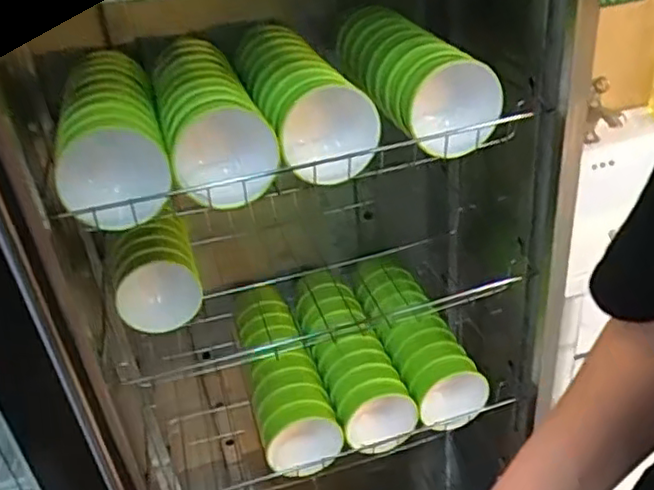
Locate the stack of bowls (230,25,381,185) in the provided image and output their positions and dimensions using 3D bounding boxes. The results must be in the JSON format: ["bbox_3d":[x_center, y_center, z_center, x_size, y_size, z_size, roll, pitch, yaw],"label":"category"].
[{"bbox_3d":[-0.035,-0.194,0.831,0.113,0.103,0.348,-14,34,-11],"label":"stack of bowls"}]

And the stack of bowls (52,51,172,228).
[{"bbox_3d":[-0.263,-0.142,0.786,0.122,0.099,0.333,-14,35,-11],"label":"stack of bowls"}]

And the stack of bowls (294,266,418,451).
[{"bbox_3d":[0.033,0.170,1.056,0.110,0.126,0.309,-14,34,-11],"label":"stack of bowls"}]

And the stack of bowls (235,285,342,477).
[{"bbox_3d":[-0.077,0.190,1.056,0.113,0.104,0.353,-13,34,-10],"label":"stack of bowls"}]

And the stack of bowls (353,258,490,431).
[{"bbox_3d":[0.140,0.150,1.060,0.116,0.105,0.286,-16,35,-14],"label":"stack of bowls"}]

